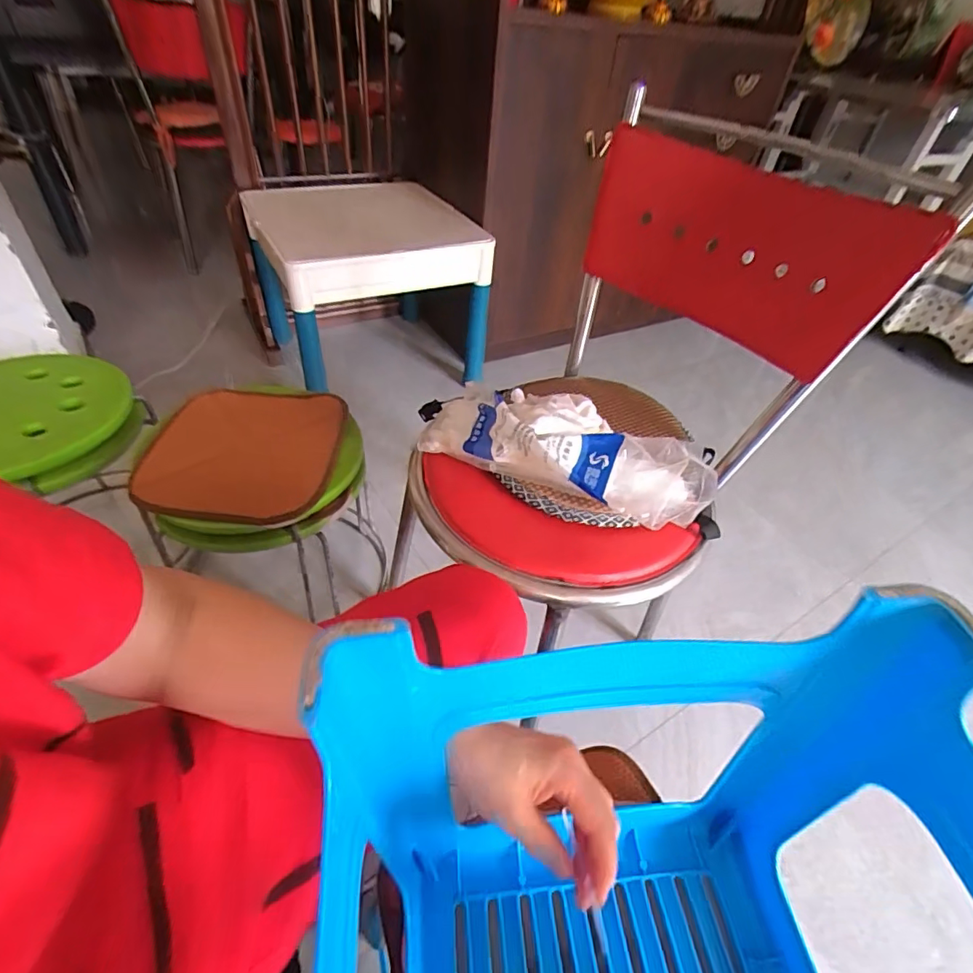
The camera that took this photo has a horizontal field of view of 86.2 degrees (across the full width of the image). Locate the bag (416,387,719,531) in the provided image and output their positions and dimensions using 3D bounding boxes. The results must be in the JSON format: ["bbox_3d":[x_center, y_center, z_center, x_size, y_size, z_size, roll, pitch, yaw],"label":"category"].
[{"bbox_3d":[0.096,-0.050,0.634,0.348,0.082,0.133,26,47,18],"label":"bag"}]

